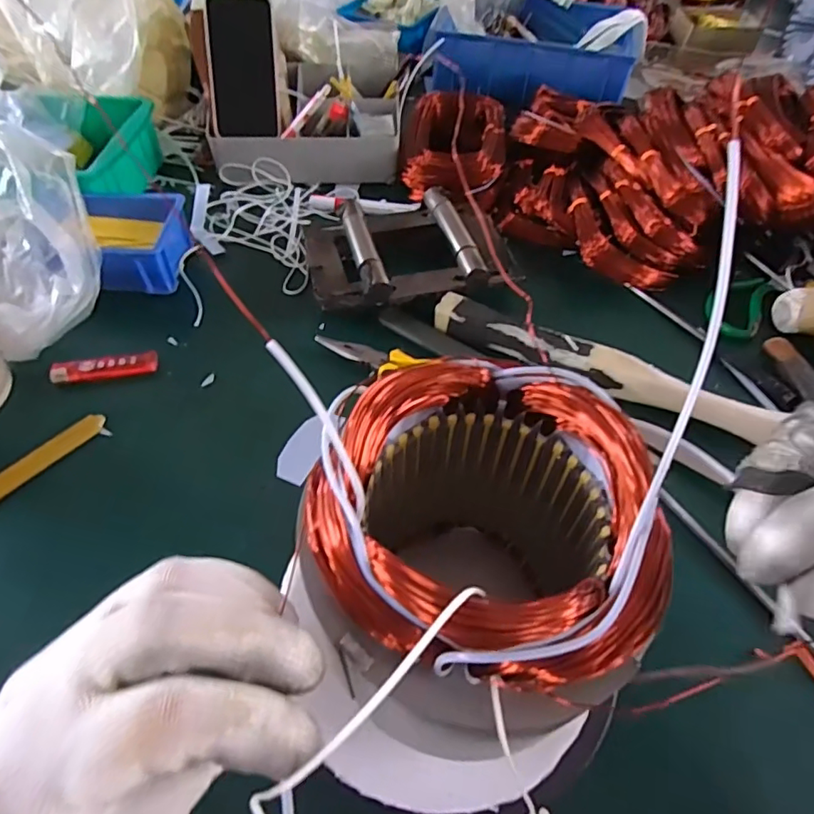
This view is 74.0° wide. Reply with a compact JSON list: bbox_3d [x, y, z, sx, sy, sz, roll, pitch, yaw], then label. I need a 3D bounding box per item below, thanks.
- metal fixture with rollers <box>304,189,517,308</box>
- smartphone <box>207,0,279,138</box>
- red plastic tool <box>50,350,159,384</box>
[{"bbox_3d":[-0.002,-0.157,0.546,0.198,0.050,0.151,-11,54,-10],"label":"metal fixture with rollers"},{"bbox_3d":[-0.186,-0.382,0.608,0.072,0.140,0.009,-1,19,-5],"label":"smartphone"},{"bbox_3d":[-0.262,-0.034,0.471,0.083,0.016,0.018,-10,54,-9],"label":"red plastic tool"}]

